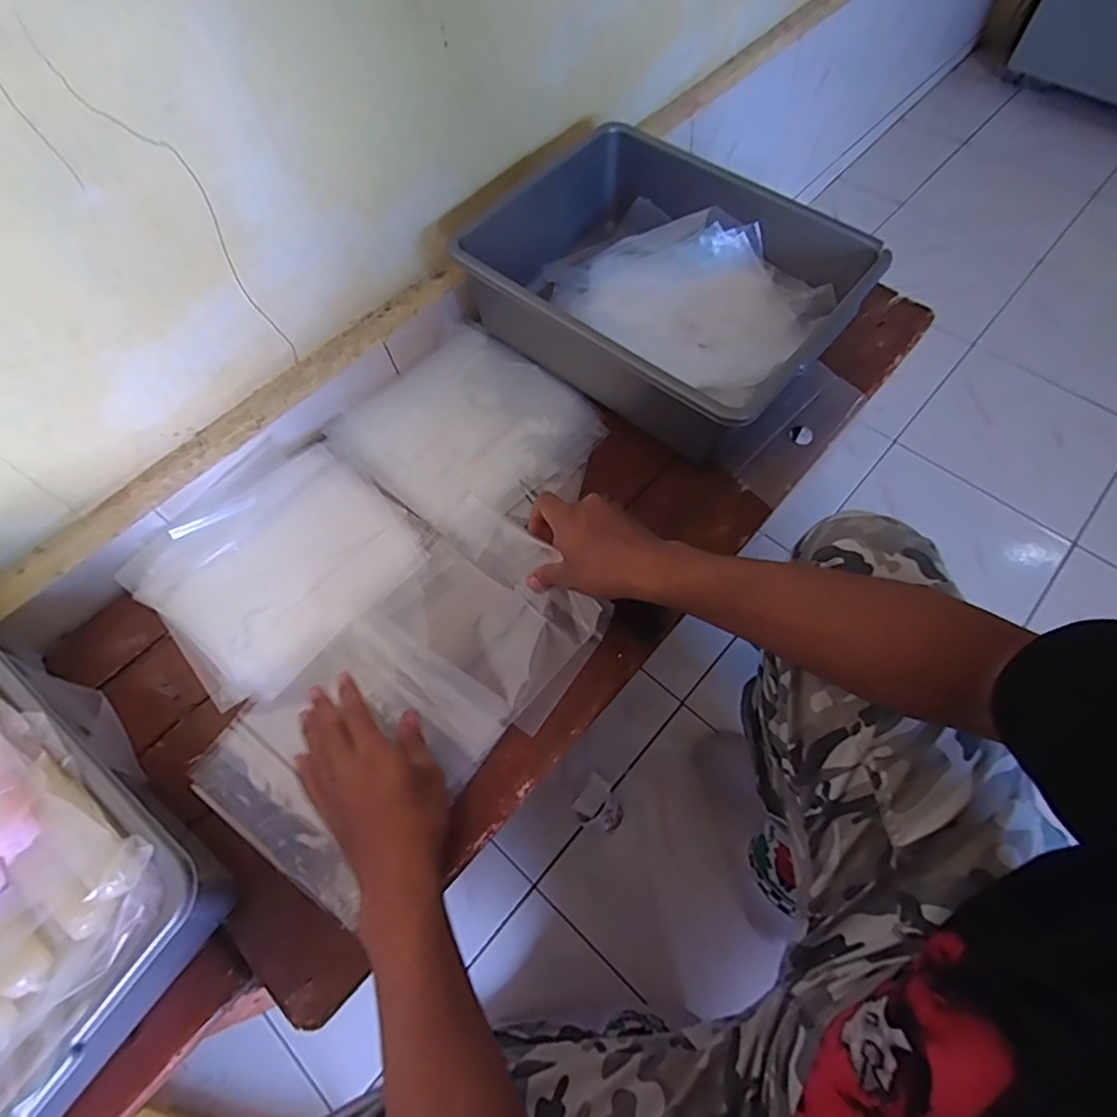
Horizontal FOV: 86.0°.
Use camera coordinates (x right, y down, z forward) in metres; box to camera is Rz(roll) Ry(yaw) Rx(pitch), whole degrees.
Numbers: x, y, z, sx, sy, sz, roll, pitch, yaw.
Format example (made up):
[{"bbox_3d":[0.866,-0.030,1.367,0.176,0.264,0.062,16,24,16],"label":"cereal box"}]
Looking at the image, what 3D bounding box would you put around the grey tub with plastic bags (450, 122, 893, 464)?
[{"bbox_3d":[0.114,-0.299,0.686,0.387,0.132,0.298,36,68,18],"label":"grey tub with plastic bags"}]

